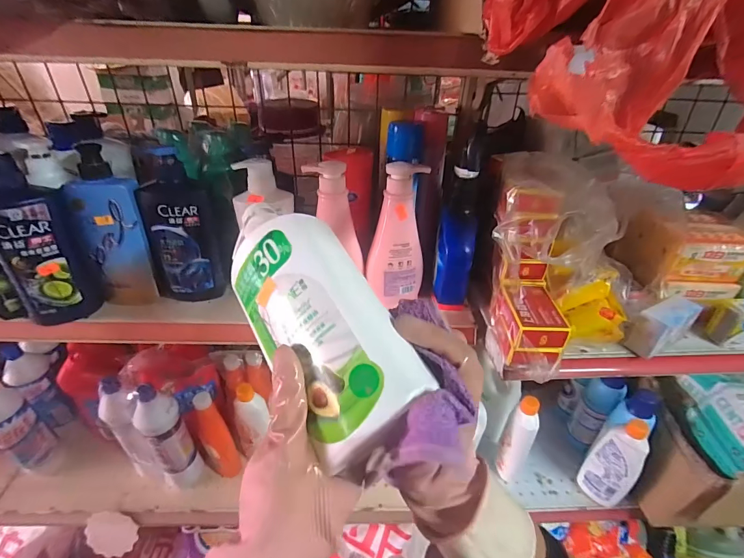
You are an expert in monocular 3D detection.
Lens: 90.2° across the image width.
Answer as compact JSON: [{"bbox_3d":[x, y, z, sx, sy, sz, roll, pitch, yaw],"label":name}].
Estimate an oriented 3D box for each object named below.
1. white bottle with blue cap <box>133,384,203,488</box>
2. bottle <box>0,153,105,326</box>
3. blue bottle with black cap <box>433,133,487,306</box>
[{"bbox_3d":[-0.389,0.307,0.709,0.068,0.253,0.059,-27,43,-37],"label":"white bottle with blue cap"},{"bbox_3d":[-0.441,-0.049,0.487,0.074,0.216,0.083,29,41,35],"label":"bottle"},{"bbox_3d":[0.124,-0.083,0.522,0.052,0.224,0.090,8,33,9],"label":"blue bottle with black cap"}]

